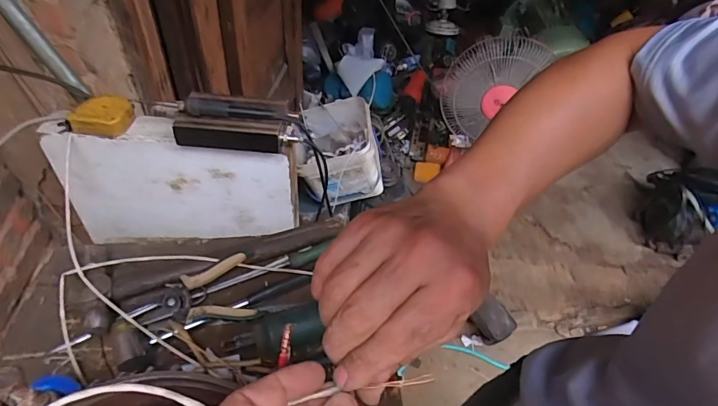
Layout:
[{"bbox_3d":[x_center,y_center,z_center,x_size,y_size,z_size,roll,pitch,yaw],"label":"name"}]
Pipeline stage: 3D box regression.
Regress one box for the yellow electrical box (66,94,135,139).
[{"bbox_3d":[-0.366,-0.126,0.645,0.075,0.029,0.063,11,47,4],"label":"yellow electrical box"}]

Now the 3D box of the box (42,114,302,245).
[{"bbox_3d":[-0.286,-0.027,0.733,0.357,0.229,0.064,3,47,-3],"label":"box"}]

